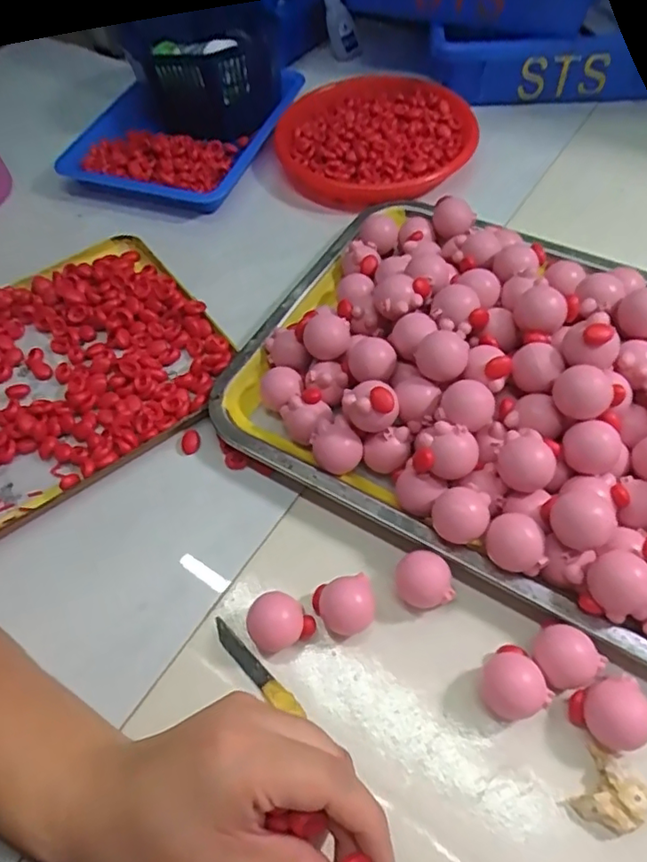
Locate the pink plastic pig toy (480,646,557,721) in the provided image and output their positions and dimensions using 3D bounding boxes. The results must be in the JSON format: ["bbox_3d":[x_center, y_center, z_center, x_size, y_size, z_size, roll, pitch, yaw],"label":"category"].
[{"bbox_3d":[0.091,0.125,0.282,0.030,0.024,0.031,-2,57,2],"label":"pink plastic pig toy"}]

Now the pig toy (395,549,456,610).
[{"bbox_3d":[0.054,0.082,0.310,0.029,0.026,0.026,-2,57,2],"label":"pig toy"}]

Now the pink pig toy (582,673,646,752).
[{"bbox_3d":[0.137,0.135,0.271,0.027,0.023,0.029,-2,57,2],"label":"pink pig toy"}]

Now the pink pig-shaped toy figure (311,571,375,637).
[{"bbox_3d":[0.012,0.095,0.307,0.031,0.023,0.027,-12,57,-5],"label":"pink pig-shaped toy figure"}]

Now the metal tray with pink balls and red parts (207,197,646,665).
[{"bbox_3d":[0.126,-0.034,0.357,0.353,0.065,0.260,25,62,18],"label":"metal tray with pink balls and red parts"}]

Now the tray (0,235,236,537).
[{"bbox_3d":[-0.206,-0.040,0.407,0.243,0.019,0.206,-32,61,-16],"label":"tray"}]

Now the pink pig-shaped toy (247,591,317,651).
[{"bbox_3d":[-0.023,0.101,0.304,0.031,0.027,0.025,-26,59,-13],"label":"pink pig-shaped toy"}]

